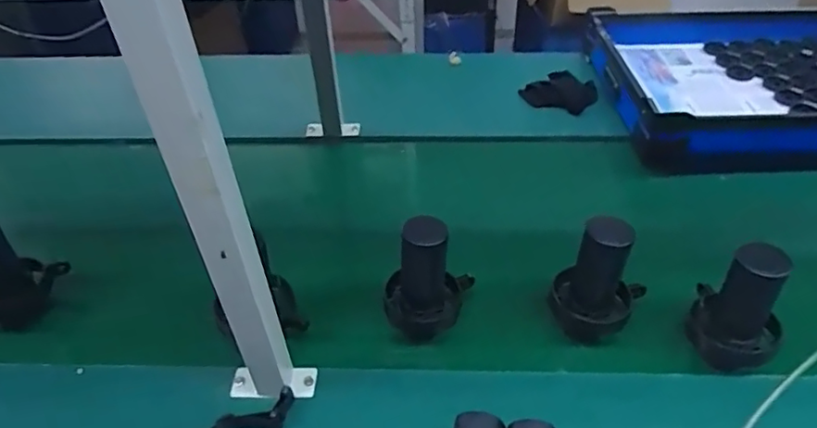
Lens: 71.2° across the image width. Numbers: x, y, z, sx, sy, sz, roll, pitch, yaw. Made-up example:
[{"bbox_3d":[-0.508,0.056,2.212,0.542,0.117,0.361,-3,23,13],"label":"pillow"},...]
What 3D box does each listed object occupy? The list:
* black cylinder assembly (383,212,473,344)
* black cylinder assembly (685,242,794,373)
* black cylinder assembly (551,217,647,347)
[{"bbox_3d":[0.026,0.076,0.700,0.112,0.151,0.086,1,43,5],"label":"black cylinder assembly"},{"bbox_3d":[0.389,0.094,0.654,0.092,0.133,0.090,23,49,26],"label":"black cylinder assembly"},{"bbox_3d":[0.232,0.074,0.690,0.104,0.180,0.083,15,46,19],"label":"black cylinder assembly"}]

